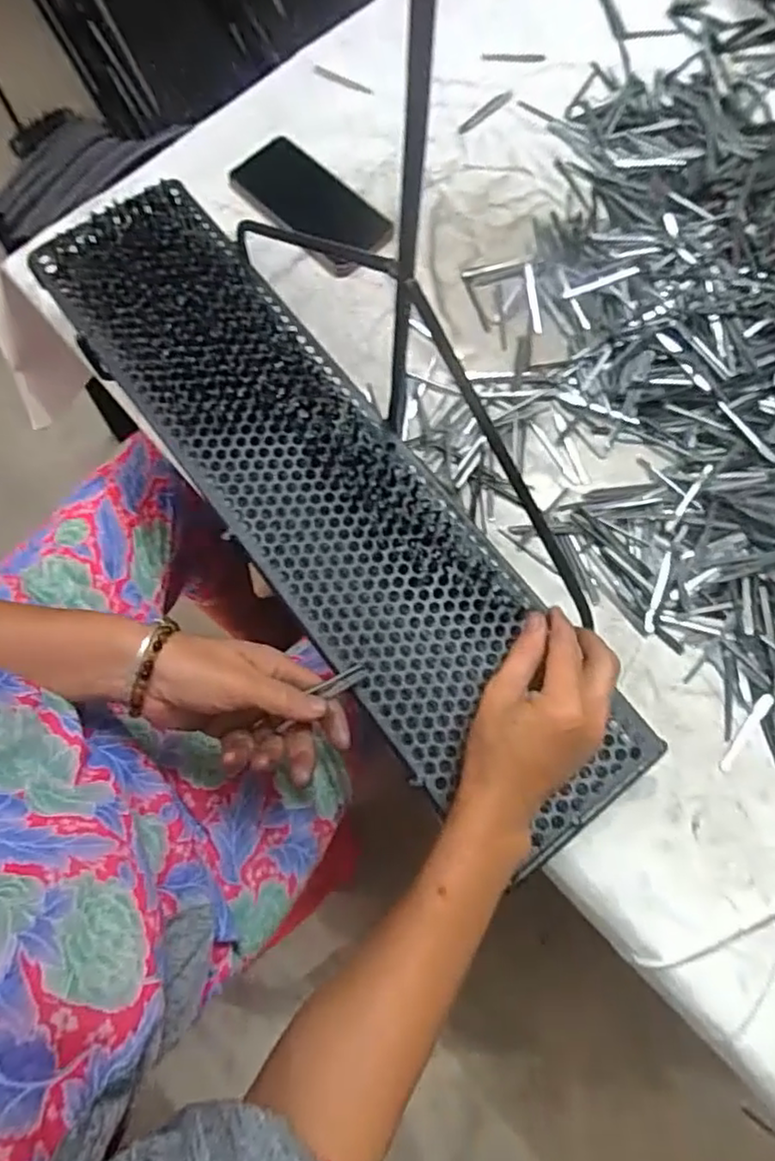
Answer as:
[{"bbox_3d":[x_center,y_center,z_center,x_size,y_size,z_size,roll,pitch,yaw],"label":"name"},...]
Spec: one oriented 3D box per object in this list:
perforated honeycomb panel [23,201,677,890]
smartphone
[{"bbox_3d":[-0.051,-0.069,0.482,0.142,0.030,0.581,-37,80,-9],"label":"perforated honeycomb panel"},{"bbox_3d":[-0.069,-0.358,0.624,0.078,0.013,0.157,-41,78,-10],"label":"smartphone"}]

